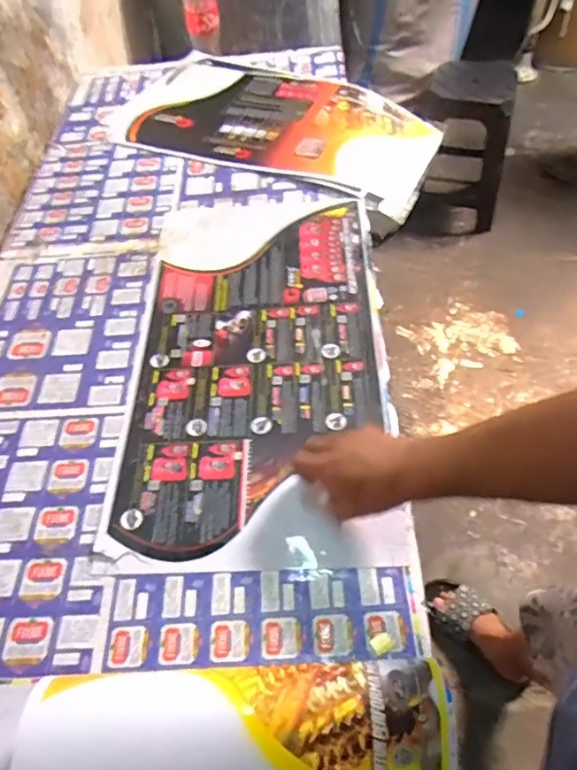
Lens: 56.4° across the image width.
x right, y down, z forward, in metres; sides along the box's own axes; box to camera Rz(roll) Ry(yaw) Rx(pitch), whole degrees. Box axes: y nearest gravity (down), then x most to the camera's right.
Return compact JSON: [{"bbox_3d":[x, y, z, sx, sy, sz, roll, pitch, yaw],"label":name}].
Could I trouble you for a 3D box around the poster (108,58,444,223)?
[{"bbox_3d":[-0.023,-0.512,1.062,0.642,0.062,0.348,21,59,19],"label":"poster"}]

